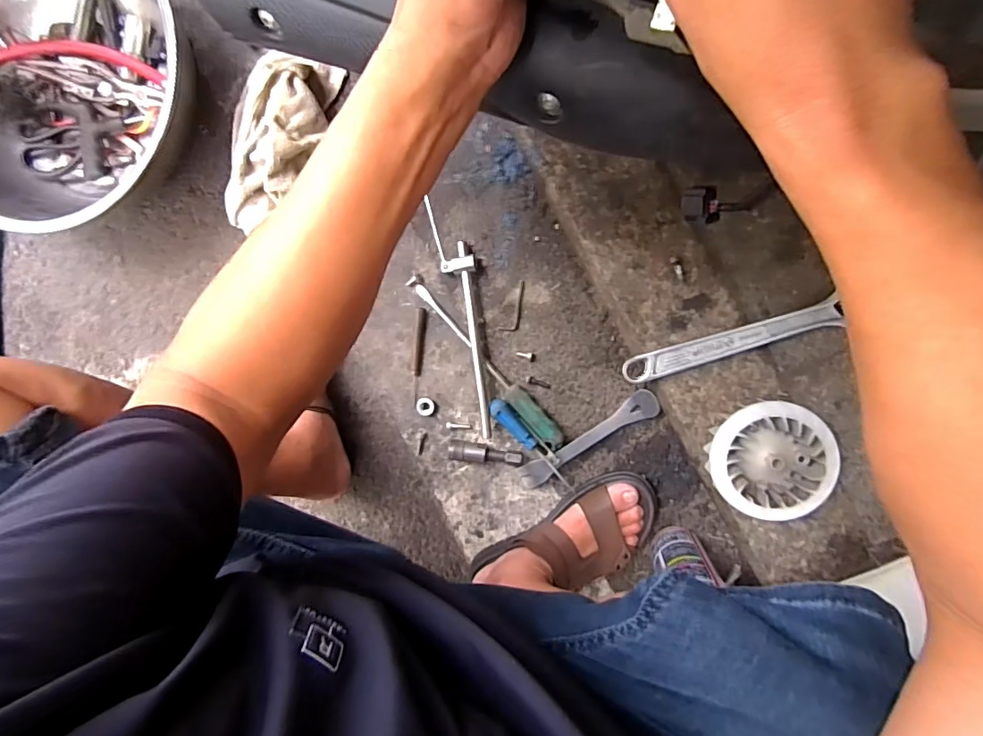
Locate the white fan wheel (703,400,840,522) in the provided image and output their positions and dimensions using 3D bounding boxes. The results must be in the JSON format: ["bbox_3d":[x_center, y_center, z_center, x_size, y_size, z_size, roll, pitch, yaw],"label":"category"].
[{"bbox_3d":[0.294,0.095,0.543,0.118,0.055,0.116,1,96,9],"label":"white fan wheel"}]

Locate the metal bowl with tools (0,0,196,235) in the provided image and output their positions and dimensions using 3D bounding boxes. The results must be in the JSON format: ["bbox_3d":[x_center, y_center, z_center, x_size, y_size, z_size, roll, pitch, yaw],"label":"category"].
[{"bbox_3d":[-0.540,-0.355,0.633,0.384,0.126,0.336,-27,91,9],"label":"metal bowl with tools"}]

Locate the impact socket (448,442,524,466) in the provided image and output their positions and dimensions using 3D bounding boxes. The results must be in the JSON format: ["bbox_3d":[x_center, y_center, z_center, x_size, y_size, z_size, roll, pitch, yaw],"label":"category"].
[{"bbox_3d":[-0.008,0.113,0.657,0.095,0.026,0.022,10,96,6],"label":"impact socket"}]

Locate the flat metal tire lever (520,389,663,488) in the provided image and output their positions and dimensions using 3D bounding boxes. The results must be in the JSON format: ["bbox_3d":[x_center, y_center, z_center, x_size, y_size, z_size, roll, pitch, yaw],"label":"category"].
[{"bbox_3d":[0.121,0.092,0.638,0.195,0.021,0.034,-34,91,8],"label":"flat metal tire lever"}]

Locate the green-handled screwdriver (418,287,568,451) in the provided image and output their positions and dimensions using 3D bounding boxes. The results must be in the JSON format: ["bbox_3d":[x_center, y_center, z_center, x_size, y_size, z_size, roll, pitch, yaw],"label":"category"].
[{"bbox_3d":[-0.006,-0.002,0.648,0.266,0.021,0.026,45,98,1],"label":"green-handled screwdriver"}]

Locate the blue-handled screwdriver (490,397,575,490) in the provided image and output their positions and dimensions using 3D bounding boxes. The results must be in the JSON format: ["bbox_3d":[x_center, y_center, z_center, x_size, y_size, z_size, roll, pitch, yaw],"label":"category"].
[{"bbox_3d":[0.054,0.094,0.641,0.144,0.025,0.022,44,98,1],"label":"blue-handled screwdriver"}]

